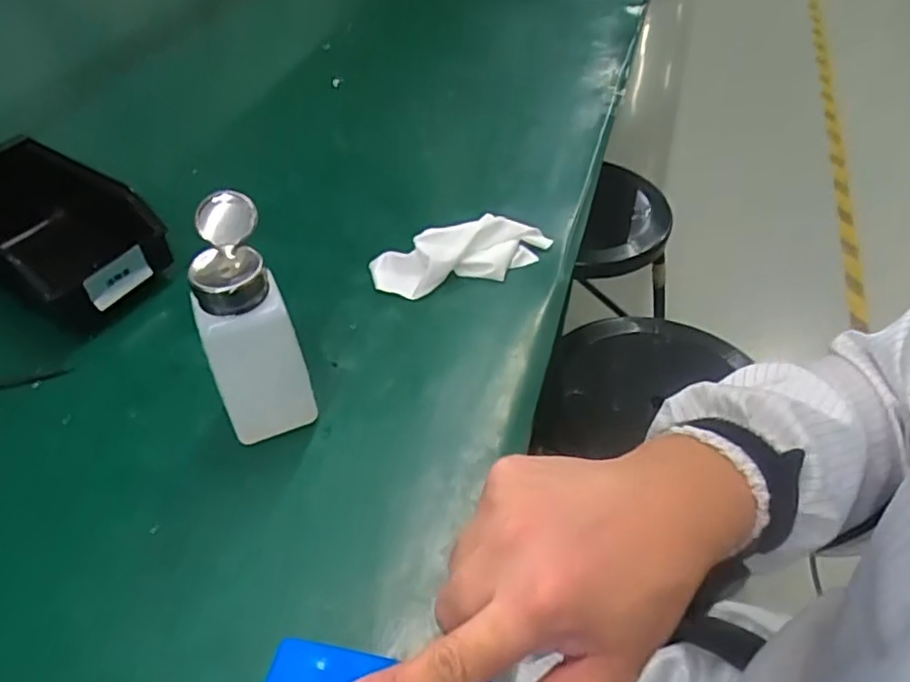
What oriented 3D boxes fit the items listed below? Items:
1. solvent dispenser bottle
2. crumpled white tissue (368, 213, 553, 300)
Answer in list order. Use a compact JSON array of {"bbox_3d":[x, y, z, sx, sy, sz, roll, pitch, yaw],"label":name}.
[{"bbox_3d":[-0.124,-0.008,0.391,0.053,0.149,0.071,-17,49,-17],"label":"solvent dispenser bottle"},{"bbox_3d":[0.006,-0.075,0.535,0.151,0.036,0.060,-14,49,-14],"label":"crumpled white tissue"}]

